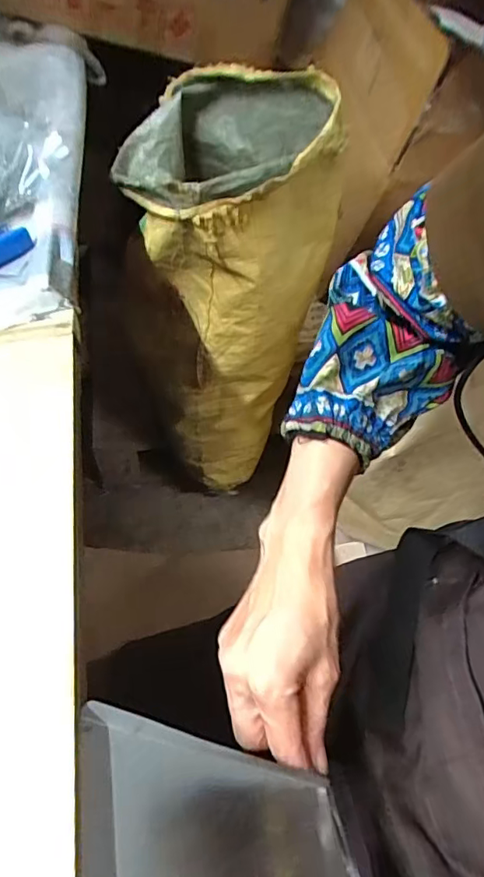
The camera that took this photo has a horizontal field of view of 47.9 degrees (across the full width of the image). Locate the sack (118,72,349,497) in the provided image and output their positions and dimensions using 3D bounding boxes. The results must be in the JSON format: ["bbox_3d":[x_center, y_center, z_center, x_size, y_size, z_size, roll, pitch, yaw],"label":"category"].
[{"bbox_3d":[-0.025,-0.236,0.952,0.309,0.623,0.311,-4,47,-7],"label":"sack"}]

